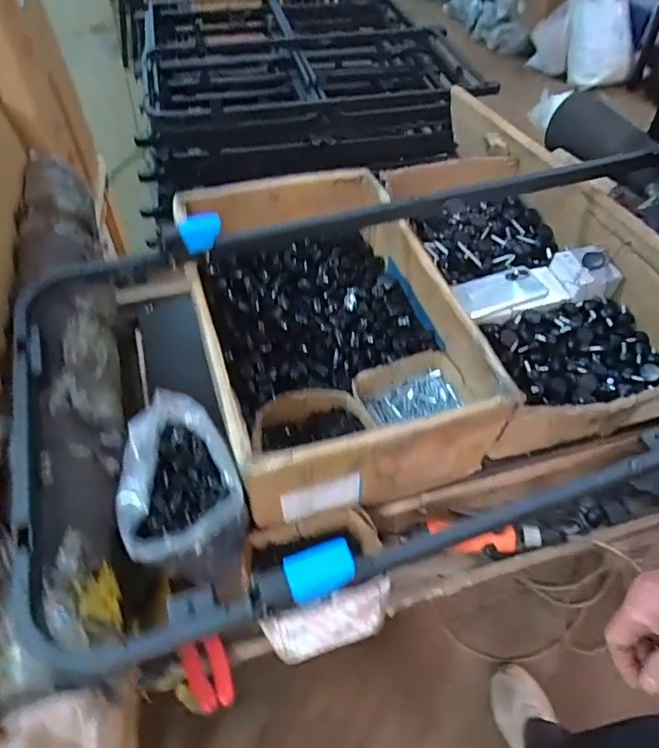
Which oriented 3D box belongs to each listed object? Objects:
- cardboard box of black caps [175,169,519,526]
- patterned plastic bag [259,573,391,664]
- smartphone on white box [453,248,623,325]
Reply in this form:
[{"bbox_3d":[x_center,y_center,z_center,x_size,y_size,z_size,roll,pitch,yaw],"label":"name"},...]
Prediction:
[{"bbox_3d":[0.009,-0.097,0.807,0.373,0.153,0.549,-15,55,-12],"label":"cardboard box of black caps"},{"bbox_3d":[0.001,0.279,0.589,0.142,0.072,0.043,-13,54,-11],"label":"patterned plastic bag"},{"bbox_3d":[0.337,-0.154,0.868,0.271,0.051,0.093,-10,54,-9],"label":"smartphone on white box"}]

